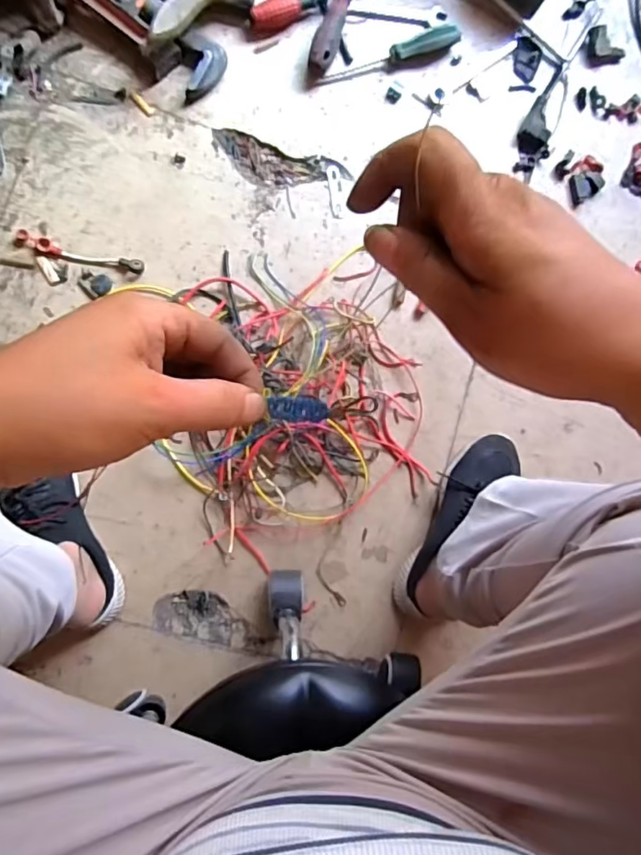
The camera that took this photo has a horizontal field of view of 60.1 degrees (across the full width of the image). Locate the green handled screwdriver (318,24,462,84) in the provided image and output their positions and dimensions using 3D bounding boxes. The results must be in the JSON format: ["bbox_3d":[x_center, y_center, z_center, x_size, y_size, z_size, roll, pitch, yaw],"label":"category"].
[{"bbox_3d":[0.090,-0.470,0.698,0.189,0.024,0.031,-24,92,-8],"label":"green handled screwdriver"}]

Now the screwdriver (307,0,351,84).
[{"bbox_3d":[0.031,-0.532,0.689,0.029,0.027,0.215,23,85,-7],"label":"screwdriver"}]

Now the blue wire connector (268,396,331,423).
[{"bbox_3d":[-0.010,-0.009,0.264,0.029,0.004,0.012,4,88,-13],"label":"blue wire connector"}]

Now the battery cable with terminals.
[{"bbox_3d":[-0.280,-0.202,0.647,0.143,0.009,0.022,11,87,-8],"label":"battery cable with terminals"}]

